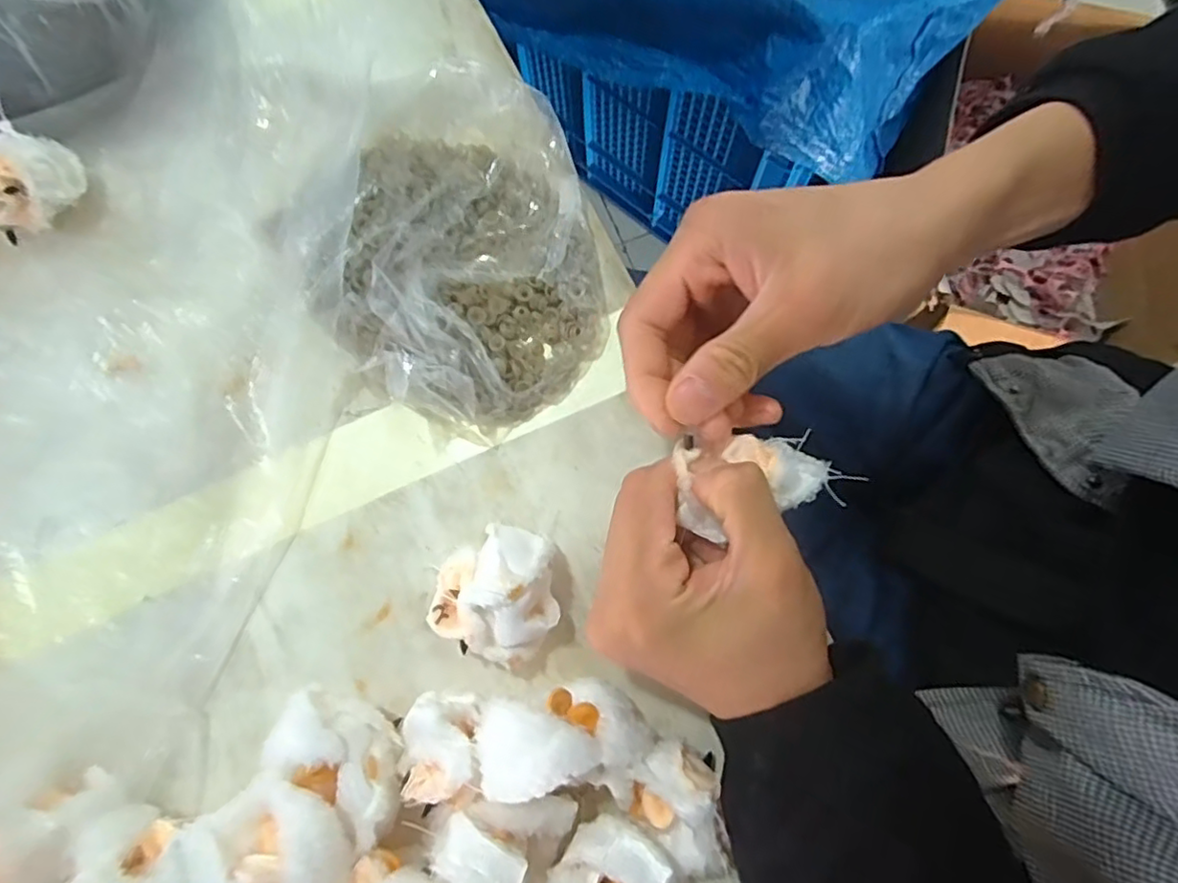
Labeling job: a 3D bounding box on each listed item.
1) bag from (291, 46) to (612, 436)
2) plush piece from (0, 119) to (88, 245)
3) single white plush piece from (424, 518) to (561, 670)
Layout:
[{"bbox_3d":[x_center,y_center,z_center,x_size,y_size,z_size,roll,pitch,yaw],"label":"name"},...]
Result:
[{"bbox_3d":[-0.077,-0.113,0.325,0.148,0.042,0.217,-23,77,-4],"label":"bag"},{"bbox_3d":[-0.310,-0.143,0.341,0.042,0.032,0.054,40,80,10],"label":"plush piece"},{"bbox_3d":[-0.039,0.067,0.279,0.053,0.043,0.056,0,77,1],"label":"single white plush piece"}]

